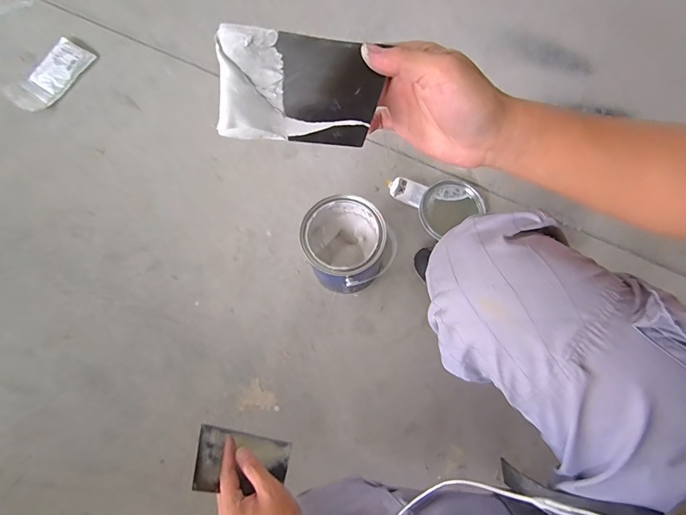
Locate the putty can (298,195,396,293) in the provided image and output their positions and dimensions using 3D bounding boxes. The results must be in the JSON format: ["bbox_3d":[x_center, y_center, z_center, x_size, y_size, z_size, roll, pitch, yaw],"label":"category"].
[{"bbox_3d":[0.006,-0.019,0.758,0.148,0.149,0.156,-1,73,2],"label":"putty can"}]

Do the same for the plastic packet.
[{"bbox_3d":[-0.737,-0.459,0.994,0.128,0.009,0.209,31,77,11],"label":"plastic packet"}]

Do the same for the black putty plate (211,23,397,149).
[{"bbox_3d":[-0.030,-0.124,0.290,0.116,0.009,0.073,1,105,-13],"label":"black putty plate"}]

